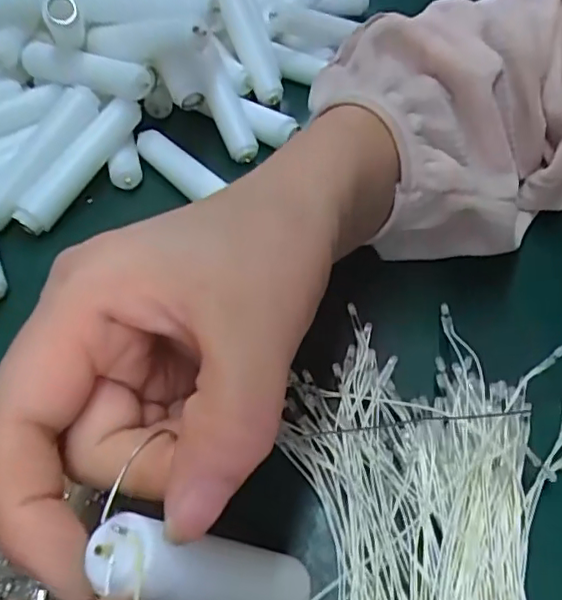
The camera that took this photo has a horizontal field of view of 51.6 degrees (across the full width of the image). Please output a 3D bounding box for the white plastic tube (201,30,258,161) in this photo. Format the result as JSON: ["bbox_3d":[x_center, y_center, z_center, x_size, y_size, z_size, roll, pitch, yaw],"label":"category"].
[{"bbox_3d":[-0.033,-0.116,0.338,0.022,0.017,0.072,-20,95,-17],"label":"white plastic tube"}]

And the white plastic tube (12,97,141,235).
[{"bbox_3d":[-0.110,-0.073,0.312,0.021,0.020,0.087,26,69,19],"label":"white plastic tube"}]

